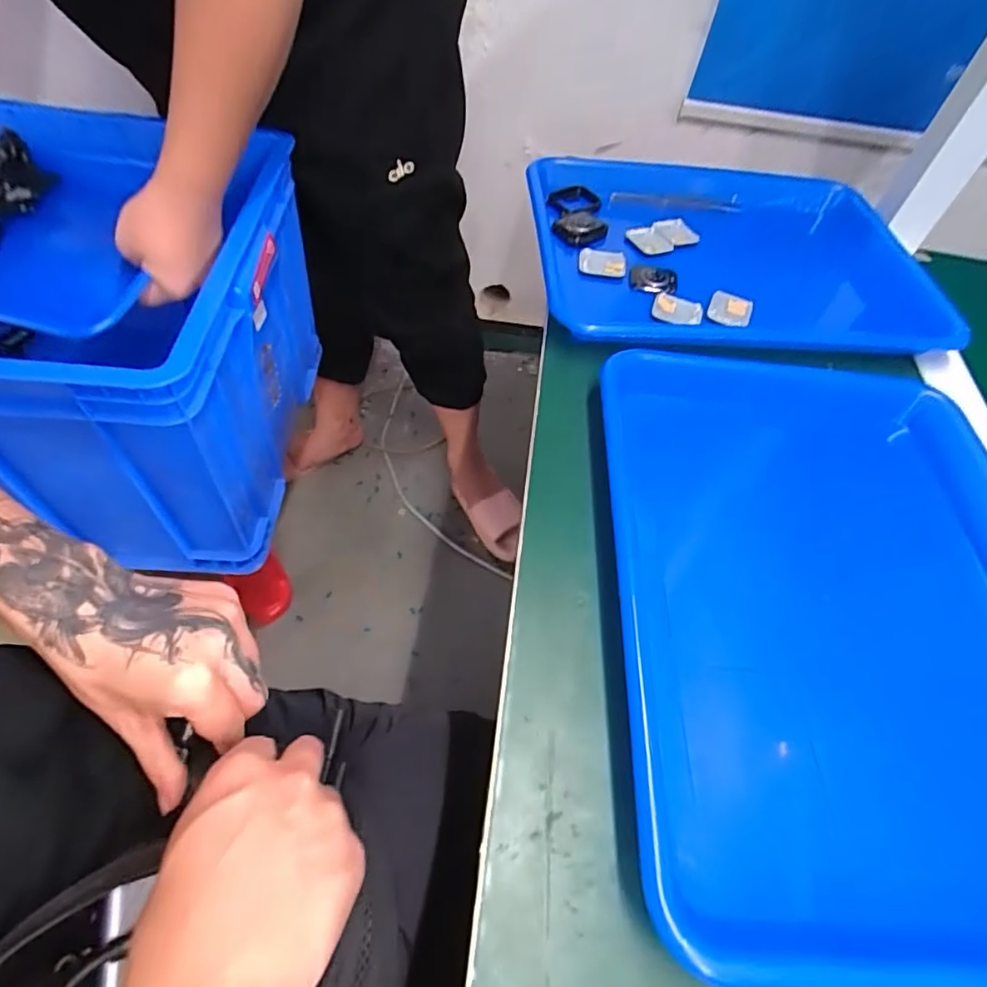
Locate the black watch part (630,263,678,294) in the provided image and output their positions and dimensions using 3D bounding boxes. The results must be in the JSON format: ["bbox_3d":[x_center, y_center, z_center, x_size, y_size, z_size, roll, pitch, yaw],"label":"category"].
[{"bbox_3d":[0.136,-0.180,0.477,0.041,0.009,0.027,13,53,3],"label":"black watch part"}]

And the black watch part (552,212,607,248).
[{"bbox_3d":[0.078,-0.242,0.517,0.044,0.016,0.039,-35,64,-28],"label":"black watch part"}]

